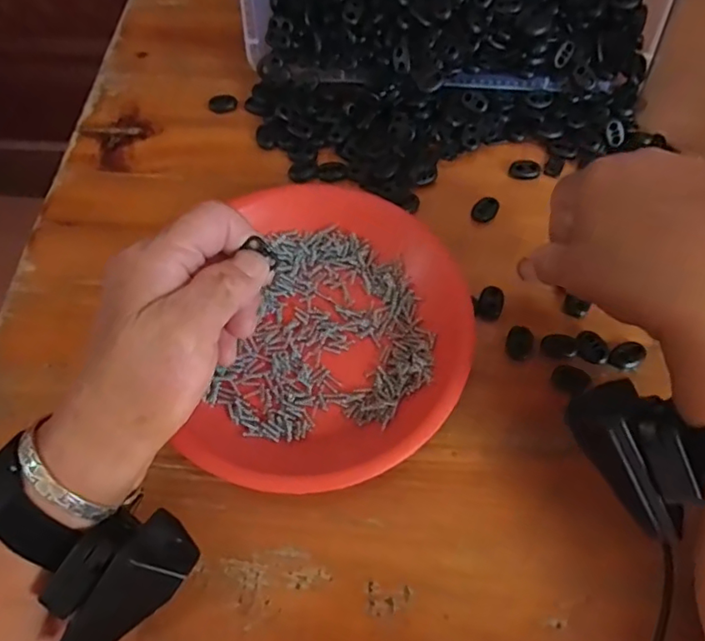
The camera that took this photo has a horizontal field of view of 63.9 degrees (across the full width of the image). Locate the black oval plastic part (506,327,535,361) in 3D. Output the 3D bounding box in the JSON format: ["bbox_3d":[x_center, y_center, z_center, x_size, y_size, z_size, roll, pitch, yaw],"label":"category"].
[{"bbox_3d":[0.103,0.014,0.349,0.016,0.010,0.019,24,66,12],"label":"black oval plastic part"}]

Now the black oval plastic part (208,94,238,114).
[{"bbox_3d":[-0.102,-0.172,0.446,0.022,0.008,0.014,-19,64,-8],"label":"black oval plastic part"}]

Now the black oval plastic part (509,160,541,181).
[{"bbox_3d":[0.124,-0.109,0.407,0.020,0.013,0.008,14,64,8],"label":"black oval plastic part"}]

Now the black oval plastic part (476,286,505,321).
[{"bbox_3d":[0.089,-0.010,0.364,0.016,0.010,0.022,17,65,9],"label":"black oval plastic part"}]

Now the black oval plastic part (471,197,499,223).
[{"bbox_3d":[0.093,-0.077,0.395,0.016,0.008,0.018,22,66,11],"label":"black oval plastic part"}]

